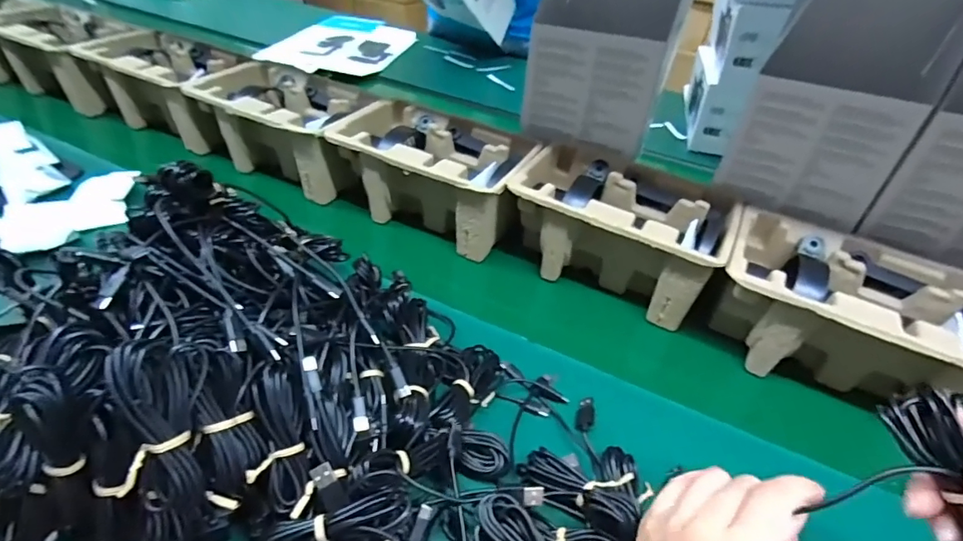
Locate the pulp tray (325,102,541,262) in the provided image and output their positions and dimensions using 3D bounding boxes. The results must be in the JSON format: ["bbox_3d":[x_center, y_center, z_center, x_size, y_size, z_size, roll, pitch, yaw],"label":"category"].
[{"bbox_3d":[-0.055,-0.120,0.618,0.227,0.104,0.148,21,42,19],"label":"pulp tray"}]

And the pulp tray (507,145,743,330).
[{"bbox_3d":[0.151,-0.046,0.553,0.225,0.101,0.142,21,42,19],"label":"pulp tray"}]

